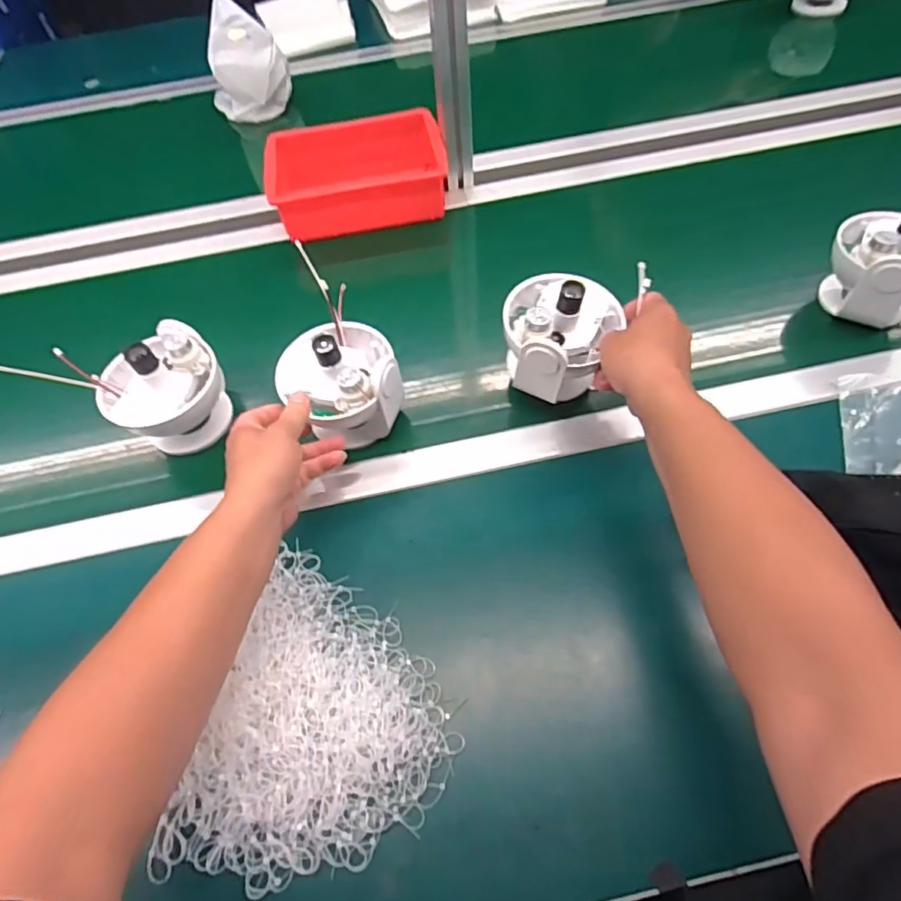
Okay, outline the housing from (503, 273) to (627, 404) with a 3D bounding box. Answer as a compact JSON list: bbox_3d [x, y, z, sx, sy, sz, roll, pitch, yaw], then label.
[{"bbox_3d":[0.109,-0.112,0.550,0.108,0.110,0.108,4,53,7],"label":"housing"}]

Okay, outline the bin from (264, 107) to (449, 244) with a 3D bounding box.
[{"bbox_3d":[-0.133,-0.395,0.795,0.246,0.072,0.156,-11,59,-2],"label":"bin"}]

